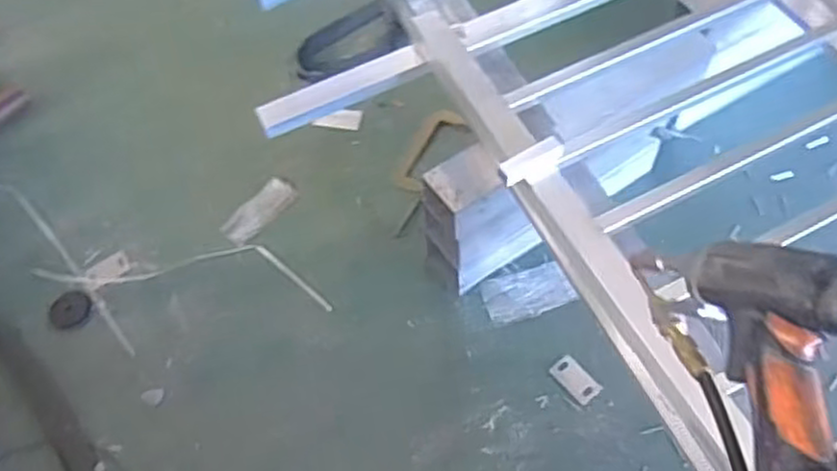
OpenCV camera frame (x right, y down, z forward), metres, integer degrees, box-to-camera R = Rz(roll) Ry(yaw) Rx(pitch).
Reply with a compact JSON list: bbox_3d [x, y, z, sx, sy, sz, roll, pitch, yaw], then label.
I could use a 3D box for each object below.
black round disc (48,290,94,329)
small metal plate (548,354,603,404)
[{"bbox_3d":[-0.682,0.145,1.447,0.075,0.014,0.082,-1,60,2],"label":"black round disc"},{"bbox_3d":[0.298,0.273,1.394,0.053,0.005,0.093,-39,69,-14],"label":"small metal plate"}]

